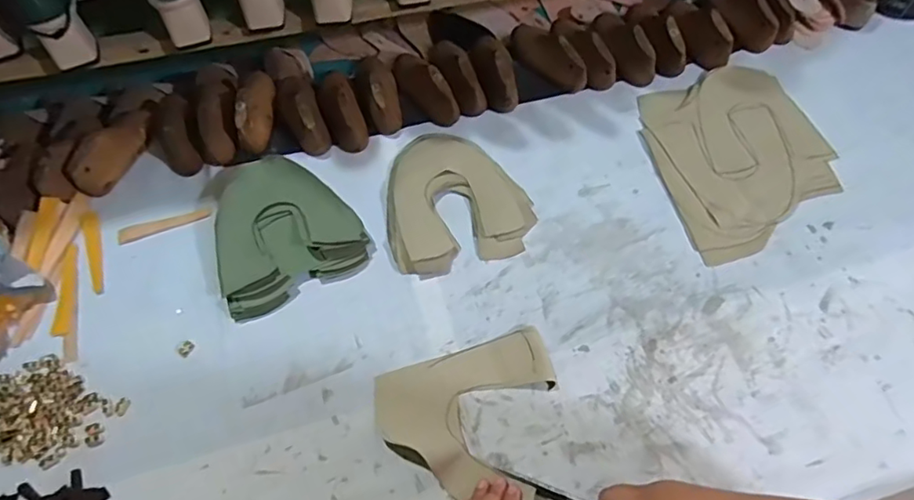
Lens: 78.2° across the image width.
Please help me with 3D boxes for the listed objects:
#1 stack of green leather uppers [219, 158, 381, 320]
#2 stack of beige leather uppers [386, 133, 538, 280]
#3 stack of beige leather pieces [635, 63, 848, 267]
[{"bbox_3d":[-0.216,-0.032,0.675,0.172,0.037,0.194,-28,64,-13],"label":"stack of green leather uppers"},{"bbox_3d":[-0.006,-0.072,0.699,0.173,0.023,0.196,-16,62,-7],"label":"stack of beige leather uppers"},{"bbox_3d":[0.363,-0.130,0.726,0.225,0.010,0.276,-13,62,-5],"label":"stack of beige leather pieces"}]

